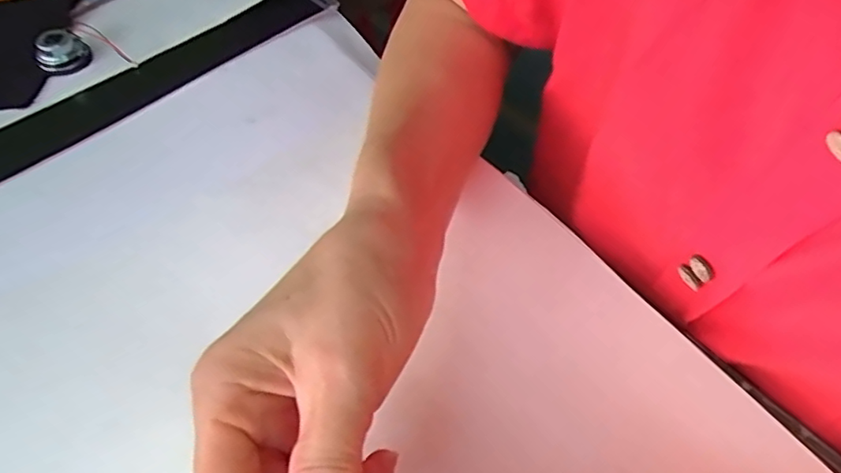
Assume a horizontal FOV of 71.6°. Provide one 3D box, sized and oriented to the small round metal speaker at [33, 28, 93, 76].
[{"bbox_3d":[-0.264,-0.135,0.429,0.035,0.024,0.029,-30,59,-16],"label":"small round metal speaker"}]

